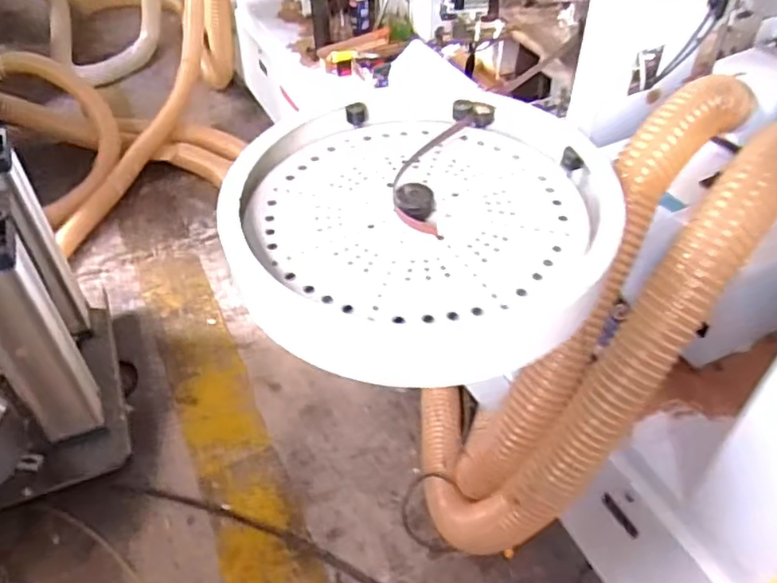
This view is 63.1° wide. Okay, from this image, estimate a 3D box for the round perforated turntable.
[{"bbox_3d":[0.069,-0.144,1.075,0.617,0.101,0.651,-1,45,1],"label":"round perforated turntable"}]

